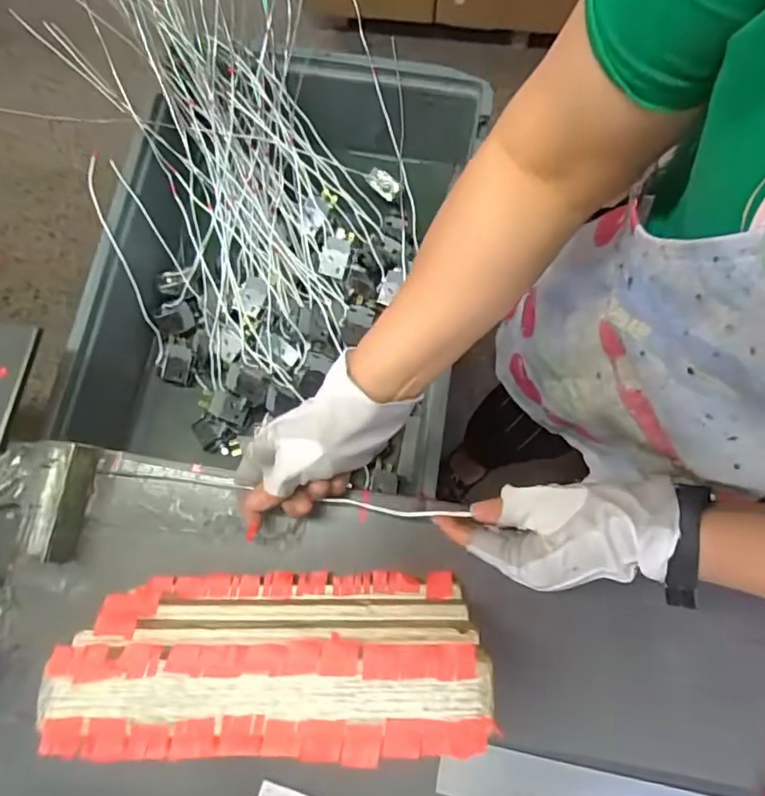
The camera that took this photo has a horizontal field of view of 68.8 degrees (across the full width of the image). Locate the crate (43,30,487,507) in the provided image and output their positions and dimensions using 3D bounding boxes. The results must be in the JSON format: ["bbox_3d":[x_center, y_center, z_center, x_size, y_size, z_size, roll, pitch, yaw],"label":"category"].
[{"bbox_3d":[-0.119,-0.162,0.669,0.393,0.195,0.479,13,76,4],"label":"crate"}]

